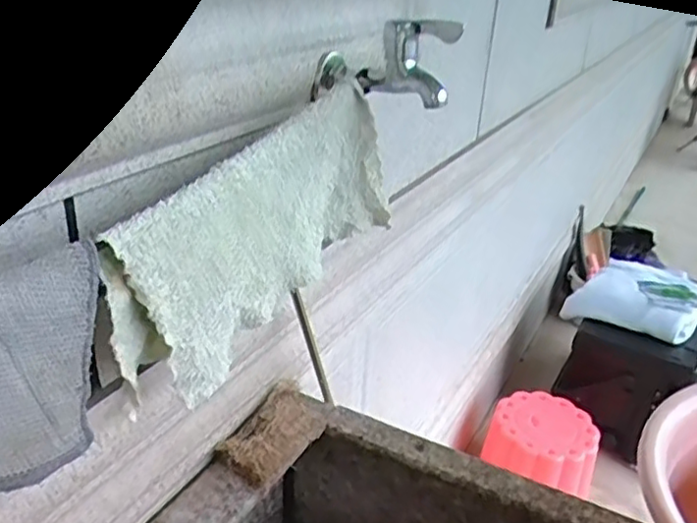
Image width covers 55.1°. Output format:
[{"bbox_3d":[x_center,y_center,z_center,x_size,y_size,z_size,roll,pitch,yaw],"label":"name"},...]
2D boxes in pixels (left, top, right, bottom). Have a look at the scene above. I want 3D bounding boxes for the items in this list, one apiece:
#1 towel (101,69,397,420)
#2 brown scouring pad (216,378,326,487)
[{"bbox_3d":[-0.057,-0.017,0.492,0.046,0.155,0.283,17,30,24],"label":"towel"},{"bbox_3d":[-0.068,0.159,0.646,0.060,0.033,0.119,18,31,26],"label":"brown scouring pad"}]

